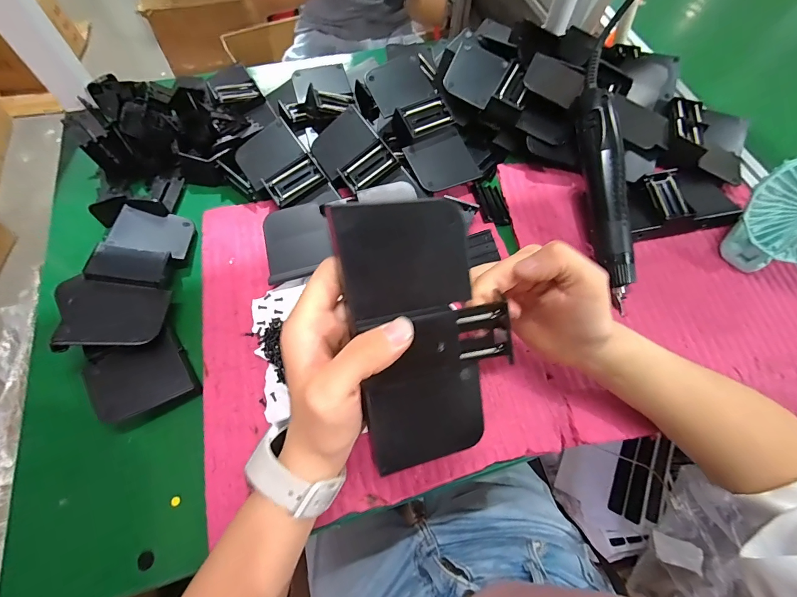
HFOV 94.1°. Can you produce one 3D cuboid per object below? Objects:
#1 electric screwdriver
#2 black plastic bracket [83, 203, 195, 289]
[{"bbox_3d":[0.213,-0.103,0.377,0.032,0.030,0.219,-7,88,-6],"label":"electric screwdriver"},{"bbox_3d":[-0.252,-0.052,0.370,0.068,0.018,0.099,14,44,-14],"label":"black plastic bracket"}]

